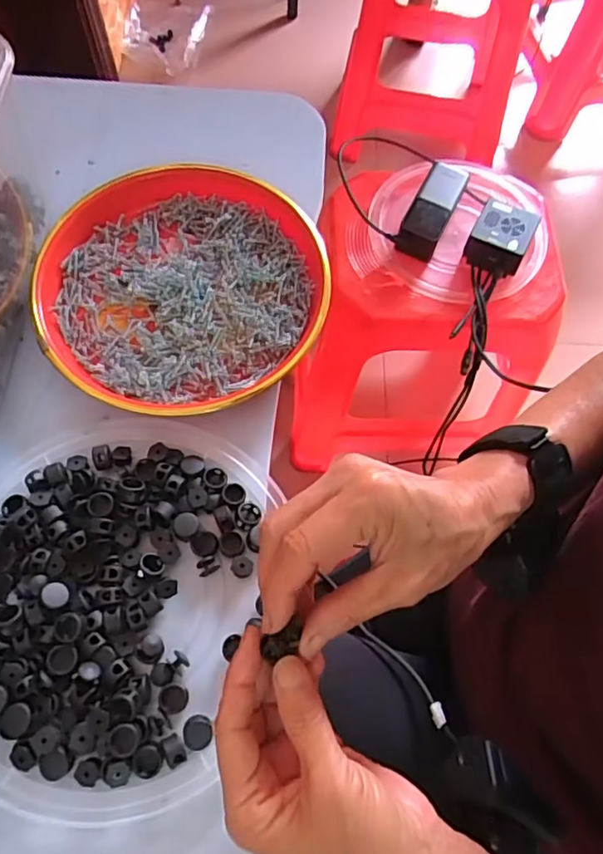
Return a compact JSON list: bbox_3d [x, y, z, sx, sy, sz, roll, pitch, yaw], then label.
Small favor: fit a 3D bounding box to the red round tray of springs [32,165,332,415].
[{"bbox_3d":[-0.090,-0.111,0.446,0.213,0.021,0.211,1,67,-2],"label":"red round tray of springs"}]

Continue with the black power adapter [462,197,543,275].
[{"bbox_3d":[0.262,-0.249,0.761,0.074,0.041,0.087,25,68,8],"label":"black power adapter"}]

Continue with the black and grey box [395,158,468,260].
[{"bbox_3d":[0.175,-0.291,0.774,0.053,0.044,0.138,25,68,9],"label":"black and grey box"}]

